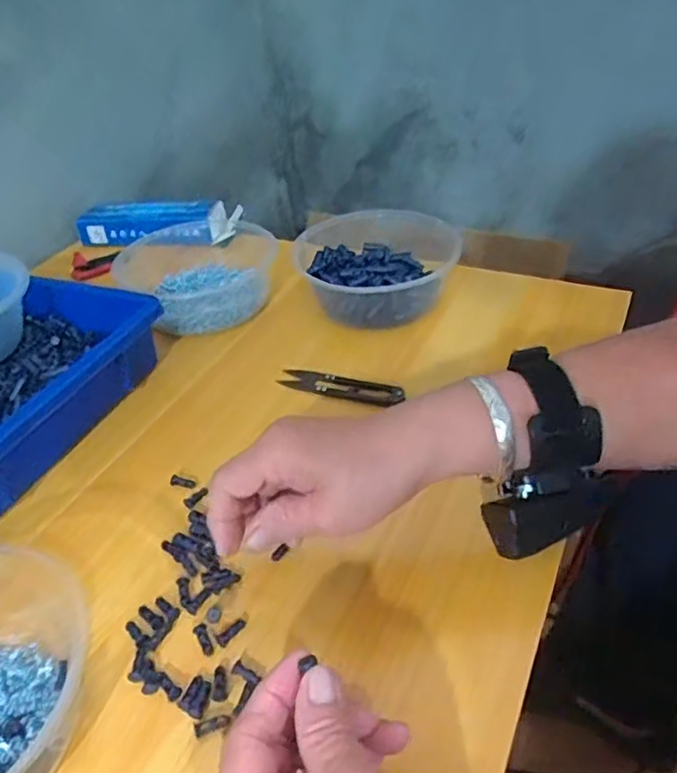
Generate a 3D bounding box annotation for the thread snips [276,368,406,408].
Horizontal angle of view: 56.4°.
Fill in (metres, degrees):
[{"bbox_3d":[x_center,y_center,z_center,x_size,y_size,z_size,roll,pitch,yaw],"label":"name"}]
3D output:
[{"bbox_3d":[0.001,0.000,0.479,0.100,0.013,0.021,15,42,22],"label":"thread snips"}]

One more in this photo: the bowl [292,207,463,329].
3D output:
[{"bbox_3d":[0.027,-0.090,0.552,0.120,0.055,0.119,-3,39,2],"label":"bowl"}]

